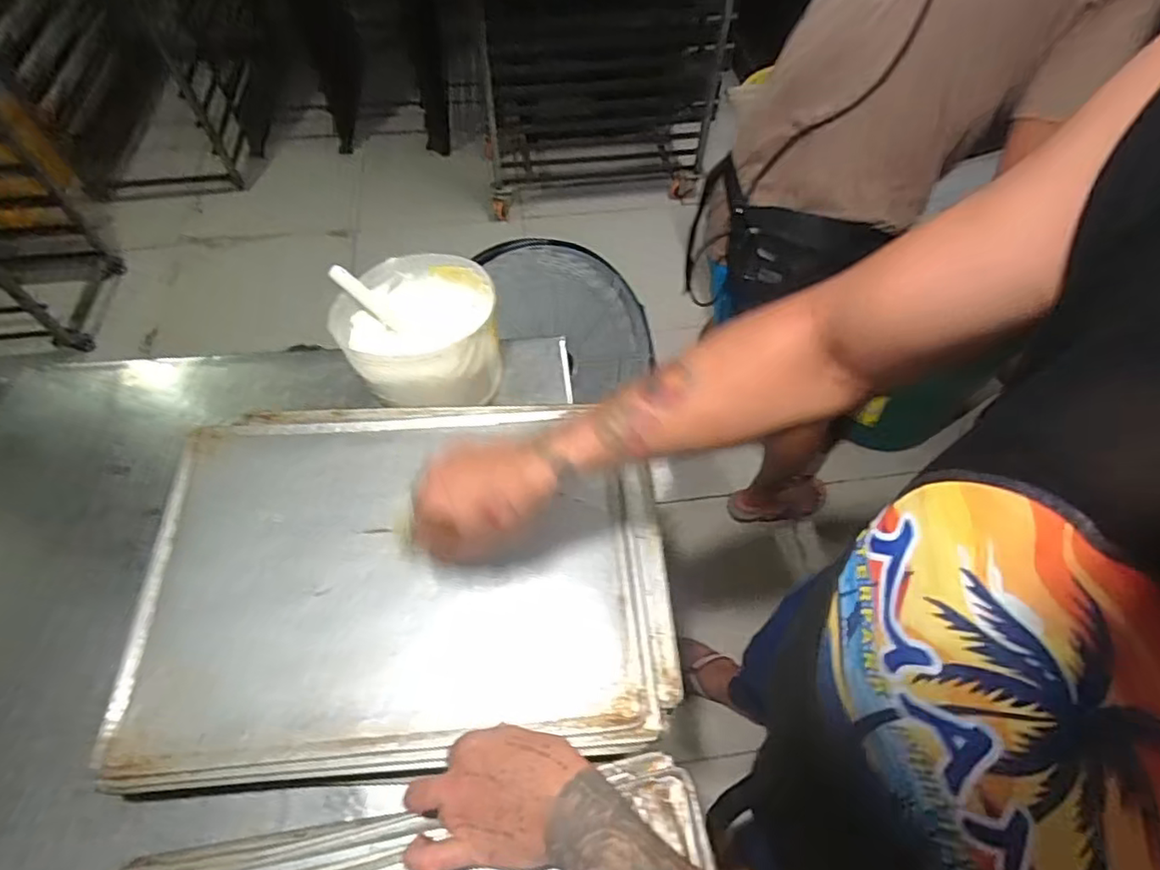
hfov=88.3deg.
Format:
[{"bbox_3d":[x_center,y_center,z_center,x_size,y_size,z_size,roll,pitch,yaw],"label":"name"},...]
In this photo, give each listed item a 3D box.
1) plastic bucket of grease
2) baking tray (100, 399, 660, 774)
[{"bbox_3d":[-0.180,-0.110,0.706,0.175,0.131,0.148,-21,61,-14],"label":"plastic bucket of grease"},{"bbox_3d":[-0.182,0.120,0.582,0.452,0.021,0.326,-3,58,-3],"label":"baking tray"}]

